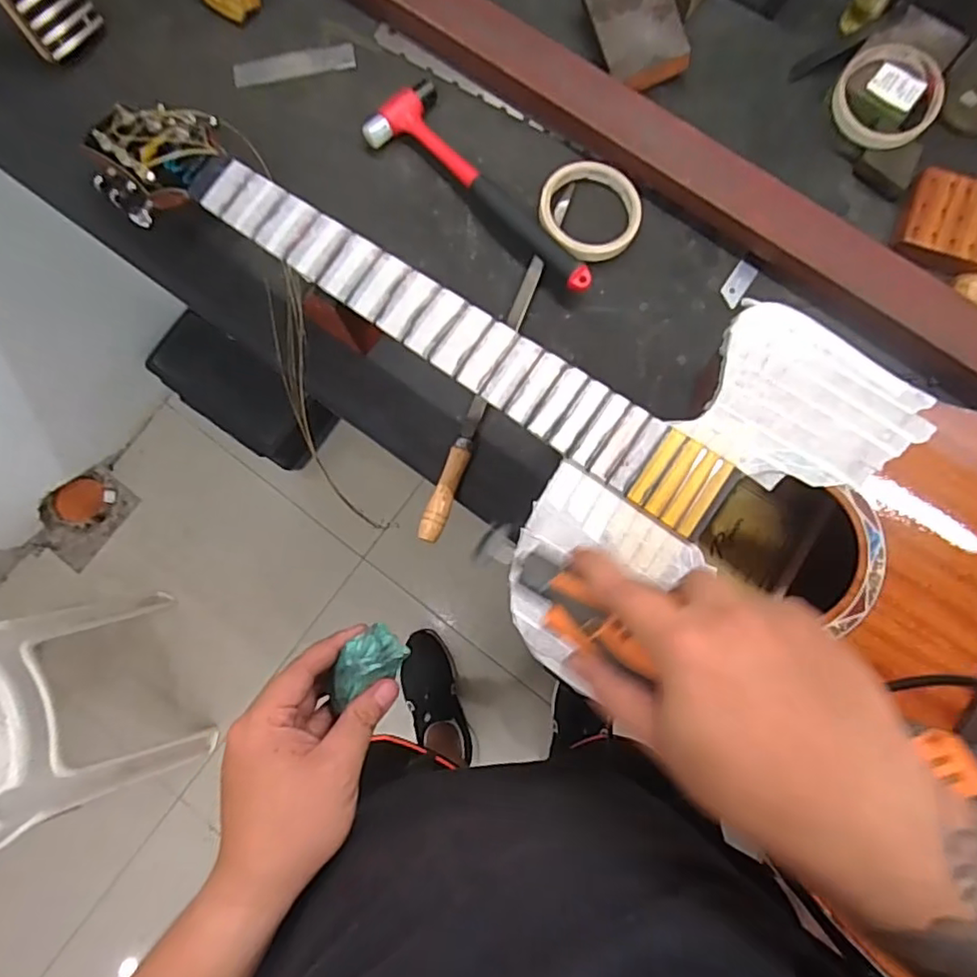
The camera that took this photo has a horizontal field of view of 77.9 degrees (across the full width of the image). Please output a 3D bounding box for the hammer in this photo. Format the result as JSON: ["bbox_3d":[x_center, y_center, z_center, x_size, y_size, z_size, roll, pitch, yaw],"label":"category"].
[{"bbox_3d":[0.001,-0.270,0.549,0.257,0.025,0.073,44,86,9],"label":"hammer"}]

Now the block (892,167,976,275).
[{"bbox_3d":[0.414,-0.217,0.509,0.120,0.020,0.077,21,83,6],"label":"block"}]

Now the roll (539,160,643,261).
[{"bbox_3d":[0.091,-0.249,0.539,0.089,0.021,0.089,-1,81,3],"label":"roll"}]

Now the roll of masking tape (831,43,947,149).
[{"bbox_3d":[0.345,-0.339,0.523,0.088,0.020,0.085,-1,81,3],"label":"roll of masking tape"}]

